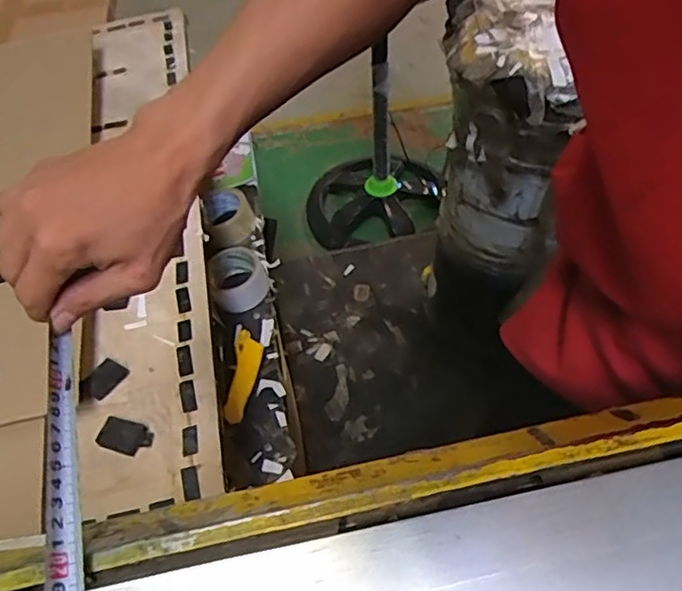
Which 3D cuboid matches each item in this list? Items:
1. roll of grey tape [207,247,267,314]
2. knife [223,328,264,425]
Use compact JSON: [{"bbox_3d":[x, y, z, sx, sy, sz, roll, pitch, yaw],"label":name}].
[{"bbox_3d":[-0.172,-0.027,0.992,0.090,0.059,0.097,-2,52,3],"label":"roll of grey tape"},{"bbox_3d":[-0.143,0.116,0.877,0.036,0.020,0.141,2,52,6],"label":"knife"}]

